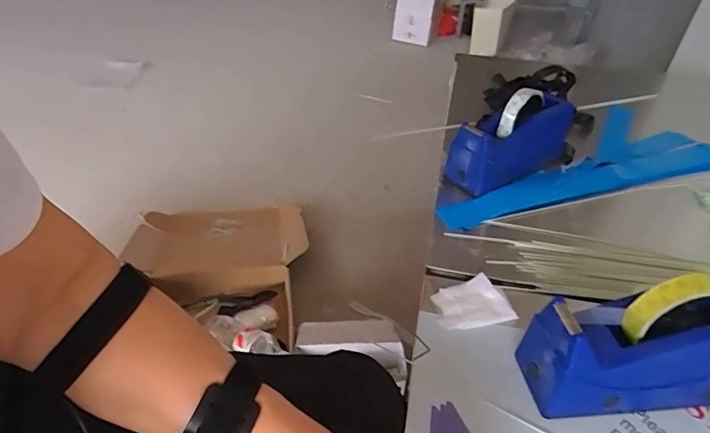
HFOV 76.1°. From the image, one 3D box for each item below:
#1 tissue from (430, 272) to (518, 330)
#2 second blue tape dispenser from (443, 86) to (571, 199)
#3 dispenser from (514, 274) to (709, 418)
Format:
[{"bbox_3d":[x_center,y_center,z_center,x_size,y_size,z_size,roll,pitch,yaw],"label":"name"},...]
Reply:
[{"bbox_3d":[0.127,0.095,0.501,0.080,0.009,0.063,-11,40,-12],"label":"tissue"},{"bbox_3d":[0.238,-0.121,0.679,0.201,0.119,0.082,-23,45,-30],"label":"second blue tape dispenser"},{"bbox_3d":[0.261,0.108,0.394,0.204,0.118,0.065,-2,38,-4],"label":"dispenser"}]

